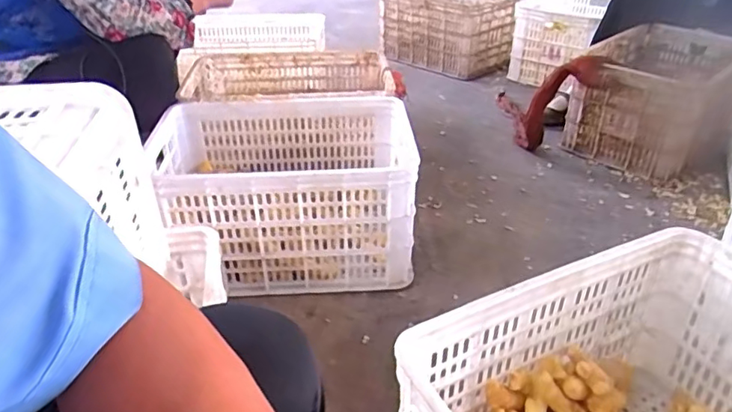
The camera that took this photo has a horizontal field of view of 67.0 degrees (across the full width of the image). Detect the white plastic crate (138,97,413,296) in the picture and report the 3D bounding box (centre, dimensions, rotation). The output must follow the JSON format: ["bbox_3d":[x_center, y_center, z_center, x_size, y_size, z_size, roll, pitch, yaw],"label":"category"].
[{"bbox_3d":[-0.166,-0.032,1.212,0.523,0.289,0.379,-1,33,-2],"label":"white plastic crate"}]

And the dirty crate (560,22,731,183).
[{"bbox_3d":[0.896,-0.338,1.700,0.419,0.287,0.601,19,38,28],"label":"dirty crate"}]

